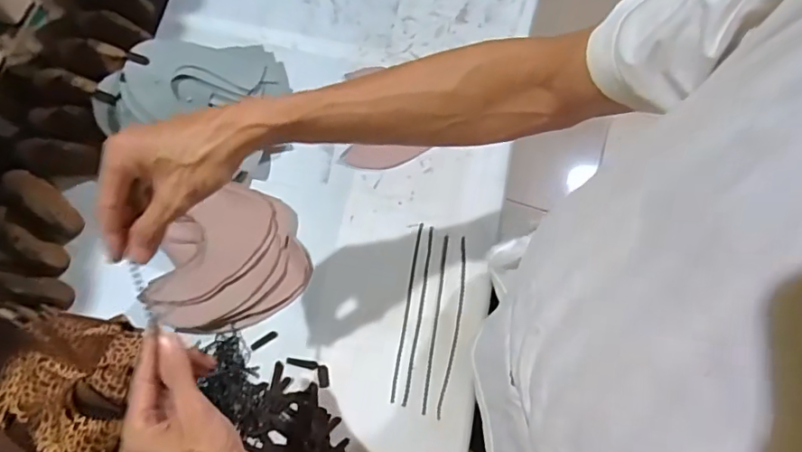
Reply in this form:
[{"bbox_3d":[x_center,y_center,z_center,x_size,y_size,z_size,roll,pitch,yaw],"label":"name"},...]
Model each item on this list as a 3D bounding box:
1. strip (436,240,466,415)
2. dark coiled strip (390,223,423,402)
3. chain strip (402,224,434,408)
[{"bbox_3d":[0.071,0.130,0.689,0.014,0.010,0.235,9,74,3],"label":"strip"},{"bbox_3d":[0.008,0.111,0.692,0.005,0.010,0.235,9,74,3],"label":"dark coiled strip"},{"bbox_3d":[0.024,0.115,0.691,0.008,0.007,0.235,9,74,3],"label":"chain strip"}]

